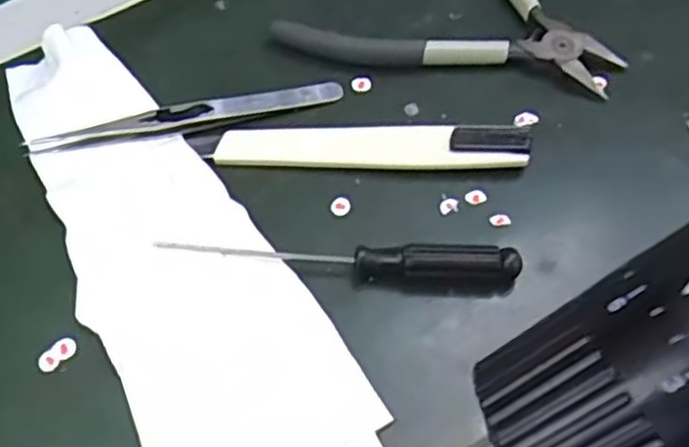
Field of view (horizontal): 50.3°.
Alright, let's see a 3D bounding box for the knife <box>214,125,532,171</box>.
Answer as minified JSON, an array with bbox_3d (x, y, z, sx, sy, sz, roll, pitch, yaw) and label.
[{"bbox_3d":[0.011,-0.032,0.299,0.123,0.011,0.018,2,59,2],"label":"knife"}]

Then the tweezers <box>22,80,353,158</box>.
[{"bbox_3d":[-0.065,-0.046,0.305,0.130,0.009,0.012,-14,59,-7],"label":"tweezers"}]

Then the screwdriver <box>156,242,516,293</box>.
[{"bbox_3d":[-0.001,0.013,0.273,0.129,0.011,0.014,3,59,3],"label":"screwdriver"}]

